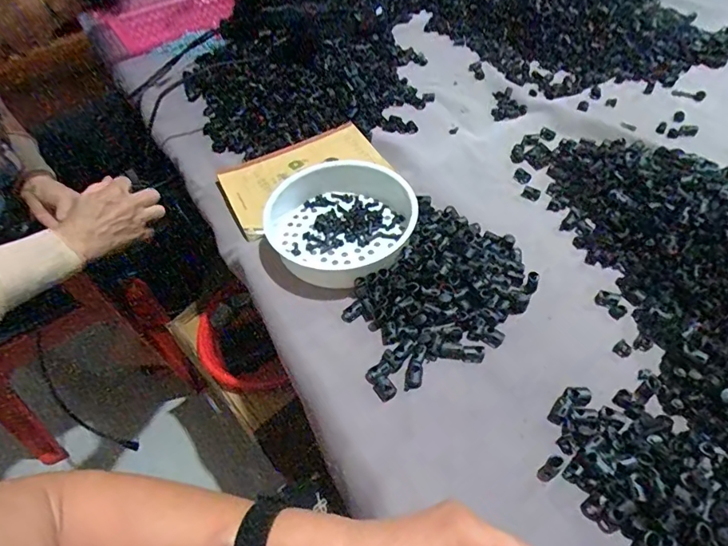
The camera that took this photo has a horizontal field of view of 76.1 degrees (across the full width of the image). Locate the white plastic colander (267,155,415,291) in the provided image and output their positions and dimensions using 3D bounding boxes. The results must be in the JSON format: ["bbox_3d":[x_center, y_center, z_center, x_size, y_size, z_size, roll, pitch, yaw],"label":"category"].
[{"bbox_3d":[-0.025,-0.060,0.510,0.154,0.049,0.144,-2,51,2],"label":"white plastic colander"}]

